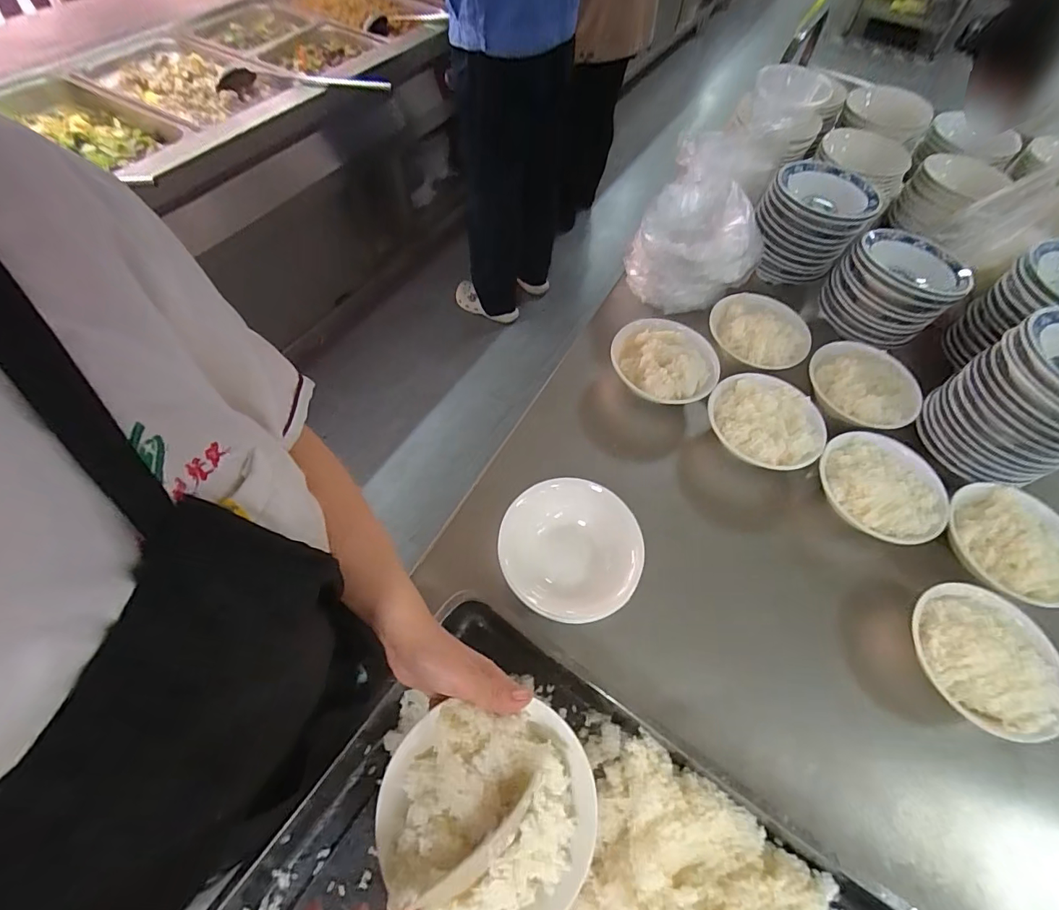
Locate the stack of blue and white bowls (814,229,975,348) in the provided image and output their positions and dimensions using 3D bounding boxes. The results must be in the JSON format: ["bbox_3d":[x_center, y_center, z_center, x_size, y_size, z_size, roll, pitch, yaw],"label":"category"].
[{"bbox_3d":[0.644,-0.303,0.866,0.179,0.152,0.157,37,63,17],"label":"stack of blue and white bowls"}]

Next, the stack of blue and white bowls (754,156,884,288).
[{"bbox_3d":[0.529,-0.442,0.930,0.184,0.139,0.194,29,61,13],"label":"stack of blue and white bowls"}]

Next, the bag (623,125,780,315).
[{"bbox_3d":[0.342,-0.460,0.945,0.219,0.160,0.364,21,60,9],"label":"bag"}]

